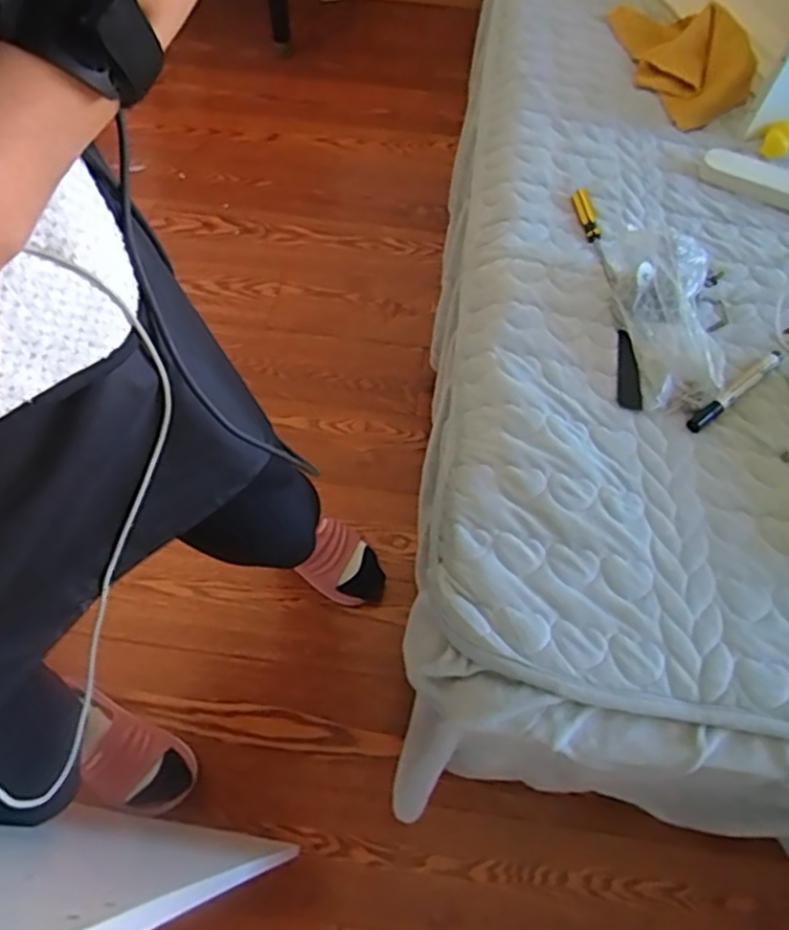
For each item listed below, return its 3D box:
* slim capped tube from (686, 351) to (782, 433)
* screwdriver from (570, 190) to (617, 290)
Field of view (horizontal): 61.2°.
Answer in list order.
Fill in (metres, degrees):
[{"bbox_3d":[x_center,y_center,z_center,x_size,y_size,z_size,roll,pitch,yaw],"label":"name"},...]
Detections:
[{"bbox_3d":[0.332,-0.074,0.645,0.136,0.021,0.015,-33,68,-21],"label":"slim capped tube"},{"bbox_3d":[0.222,-0.255,0.737,0.014,0.015,0.145,-6,61,-8],"label":"screwdriver"}]

